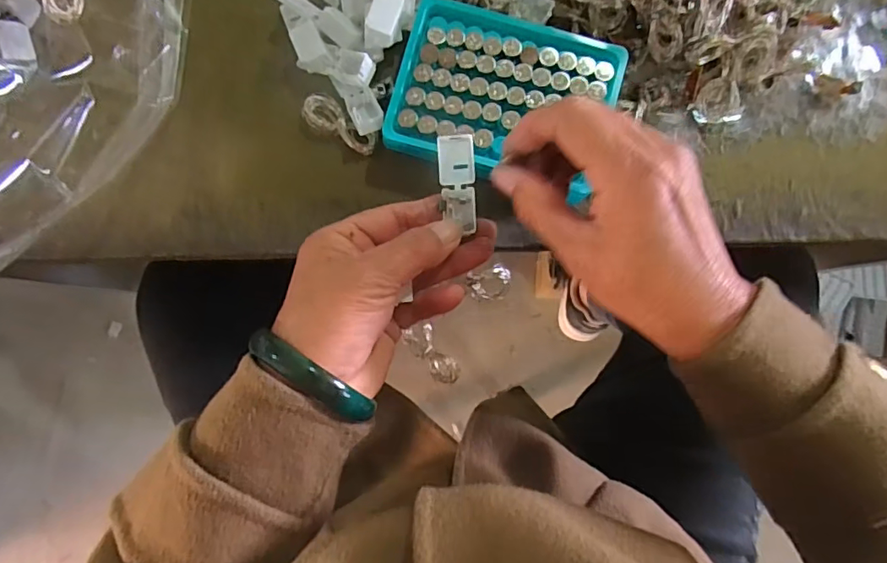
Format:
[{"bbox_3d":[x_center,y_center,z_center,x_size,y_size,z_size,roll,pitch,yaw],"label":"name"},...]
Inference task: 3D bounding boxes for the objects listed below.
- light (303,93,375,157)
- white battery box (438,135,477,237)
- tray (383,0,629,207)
[{"bbox_3d":[-0.065,-0.100,0.336,0.050,0.006,0.020,30,86,1],"label":"light"},{"bbox_3d":[0.009,-0.053,0.288,0.020,0.012,0.053,-8,89,-5],"label":"white battery box"},{"bbox_3d":[0.036,-0.111,0.316,0.125,0.013,0.099,17,86,0],"label":"tray"}]

